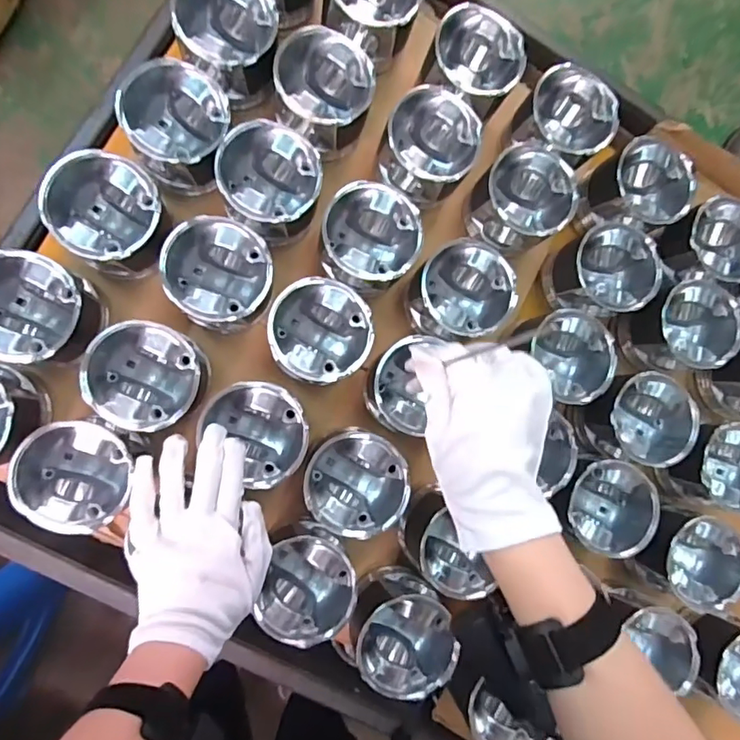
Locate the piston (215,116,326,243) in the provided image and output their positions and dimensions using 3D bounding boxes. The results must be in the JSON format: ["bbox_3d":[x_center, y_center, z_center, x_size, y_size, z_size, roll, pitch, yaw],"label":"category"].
[{"bbox_3d":[-0.095,-0.177,0.504,0.094,0.081,0.095,6,85,-9],"label":"piston"}]

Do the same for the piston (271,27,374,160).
[{"bbox_3d":[-0.045,-0.269,0.507,0.088,0.076,0.098,12,84,-8],"label":"piston"}]

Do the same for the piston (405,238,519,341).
[{"bbox_3d":[0.087,-0.077,0.524,0.096,0.075,0.094,1,85,-9],"label":"piston"}]

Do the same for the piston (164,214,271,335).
[{"bbox_3d":[-0.139,-0.086,0.493,0.090,0.085,0.093,1,85,-9],"label":"piston"}]

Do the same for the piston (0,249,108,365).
[{"bbox_3d":[-0.293,-0.051,0.455,0.102,0.065,0.087,9,84,-8],"label":"piston"}]

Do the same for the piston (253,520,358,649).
[{"bbox_3d":[-0.058,0.197,0.485,0.085,0.065,0.096,15,83,-8],"label":"piston"}]

